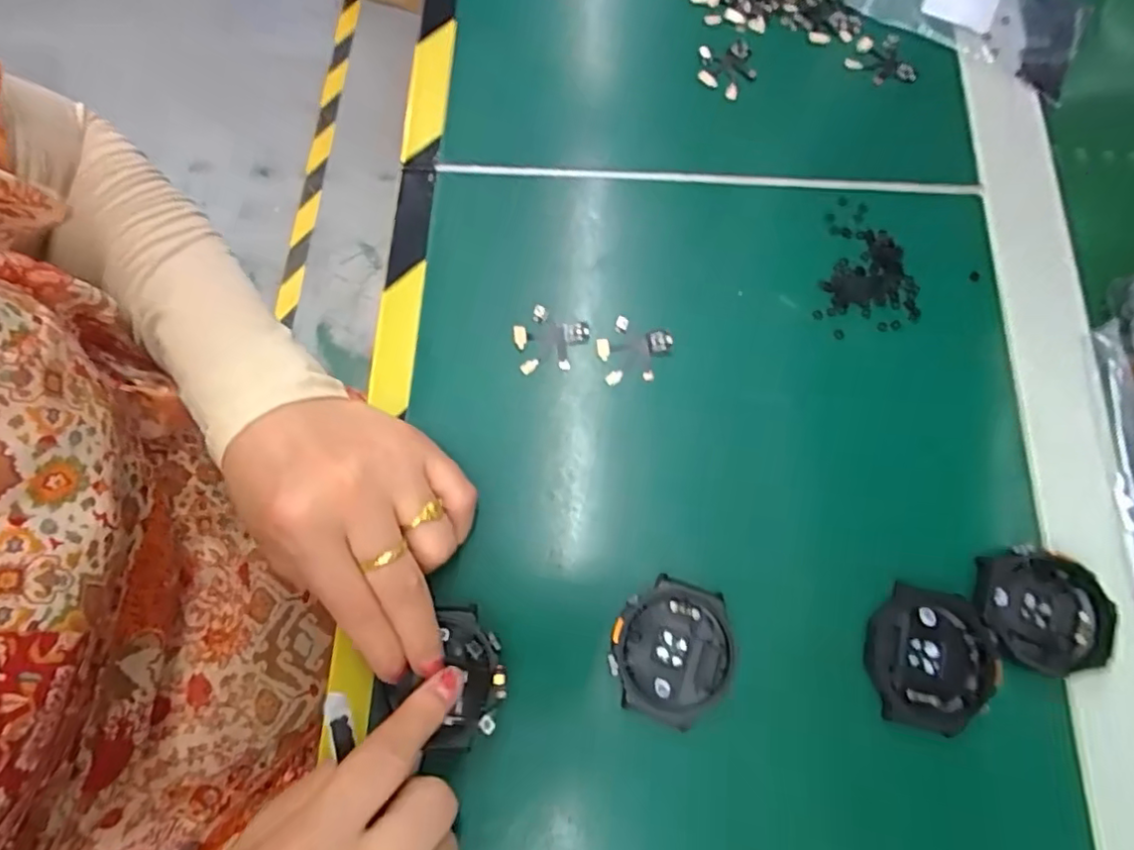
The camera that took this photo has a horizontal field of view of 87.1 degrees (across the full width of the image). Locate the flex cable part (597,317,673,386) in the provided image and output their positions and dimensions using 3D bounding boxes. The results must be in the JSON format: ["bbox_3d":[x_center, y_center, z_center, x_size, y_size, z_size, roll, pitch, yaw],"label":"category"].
[{"bbox_3d":[0.030,-0.033,0.280,0.032,0.004,0.032,21,74,6],"label":"flex cable part"}]

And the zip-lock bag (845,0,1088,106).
[{"bbox_3d":[0.236,-0.249,0.344,0.128,0.007,0.095,32,76,9],"label":"zip-lock bag"}]

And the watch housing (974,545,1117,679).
[{"bbox_3d":[0.198,0.078,0.247,0.052,0.009,0.047,18,74,5],"label":"watch housing"}]

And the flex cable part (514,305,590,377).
[{"bbox_3d":[-0.009,-0.038,0.281,0.033,0.004,0.033,21,74,6],"label":"flex cable part"}]

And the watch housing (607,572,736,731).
[{"bbox_3d":[0.043,0.092,0.242,0.049,0.011,0.052,17,74,5],"label":"watch housing"}]

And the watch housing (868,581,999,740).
[{"bbox_3d":[0.148,0.095,0.242,0.050,0.006,0.054,15,74,4],"label":"watch housing"}]

